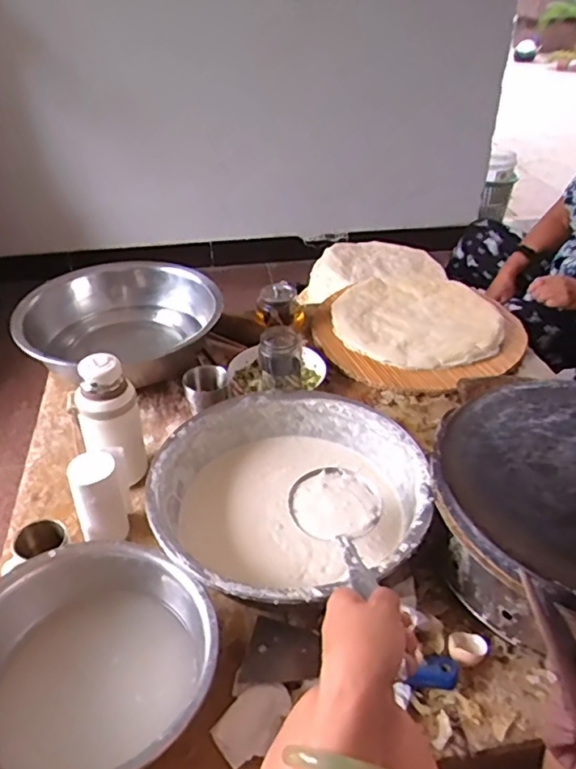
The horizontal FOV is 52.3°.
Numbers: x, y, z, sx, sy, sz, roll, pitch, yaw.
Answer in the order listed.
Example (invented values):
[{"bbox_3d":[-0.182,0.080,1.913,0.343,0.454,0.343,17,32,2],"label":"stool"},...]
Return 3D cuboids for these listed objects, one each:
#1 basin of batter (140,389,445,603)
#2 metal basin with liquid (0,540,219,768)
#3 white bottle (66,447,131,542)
[{"bbox_3d":[0.002,0.150,0.784,0.344,0.093,0.335,0,37,0],"label":"basin of batter"},{"bbox_3d":[-0.197,0.285,0.596,0.242,0.108,0.244,0,37,0],"label":"metal basin with liquid"},{"bbox_3d":[-0.246,0.159,0.782,0.068,0.133,0.067,-14,39,-17],"label":"white bottle"}]

